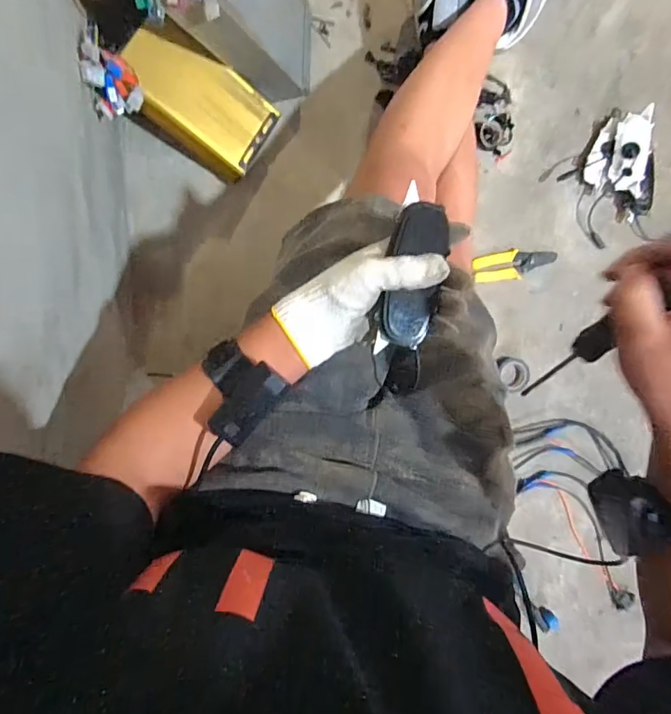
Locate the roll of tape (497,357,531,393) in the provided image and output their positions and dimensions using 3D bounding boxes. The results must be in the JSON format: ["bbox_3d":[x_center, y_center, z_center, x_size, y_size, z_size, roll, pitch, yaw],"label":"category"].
[{"bbox_3d":[0.319,0.028,0.858,0.052,0.033,0.061,-37,99,-4],"label":"roll of tape"}]

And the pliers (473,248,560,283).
[{"bbox_3d":[0.322,-0.164,0.847,0.149,0.013,0.050,-5,96,-8],"label":"pliers"}]

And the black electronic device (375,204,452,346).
[{"bbox_3d":[0.072,-0.075,0.428,0.050,0.017,0.130,9,89,-9],"label":"black electronic device"}]

